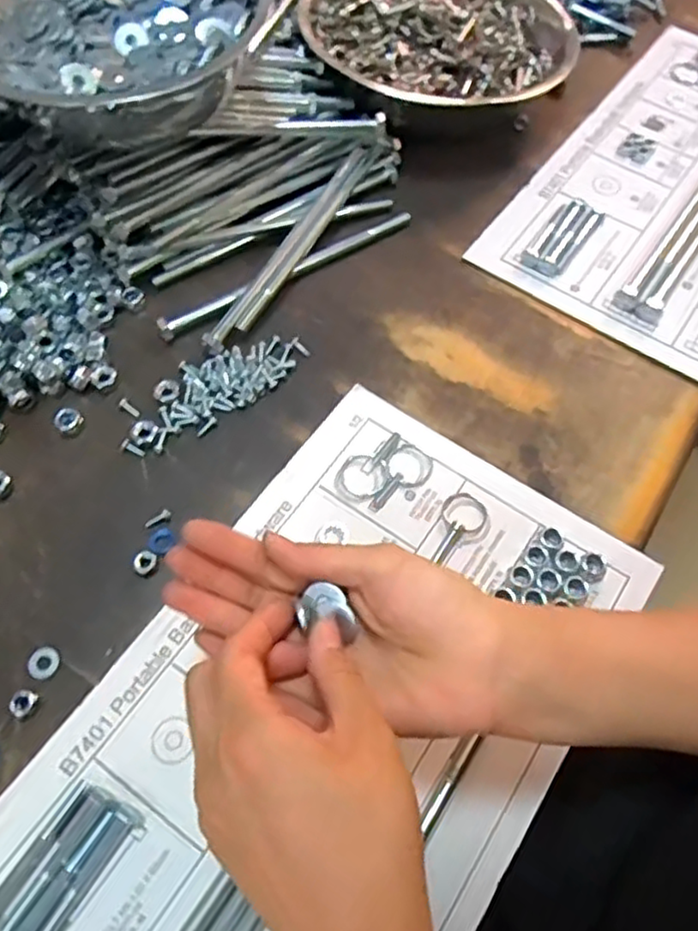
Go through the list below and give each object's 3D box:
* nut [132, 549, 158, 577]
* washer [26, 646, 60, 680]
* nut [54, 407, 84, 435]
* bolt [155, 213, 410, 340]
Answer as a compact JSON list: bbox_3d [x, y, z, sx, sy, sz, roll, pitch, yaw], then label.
[{"bbox_3d":[-0.119,0.057,0.399,0.013,0.007,0.015,39,68,16],"label":"nut"},{"bbox_3d":[-0.169,0.109,0.374,0.016,0.004,0.018,32,66,13],"label":"washer"},{"bbox_3d":[-0.180,-0.029,0.439,0.014,0.012,0.016,31,66,12],"label":"nut"},{"bbox_3d":[-0.043,-0.147,0.503,0.214,0.013,0.017,-30,68,-16],"label":"bolt"}]

